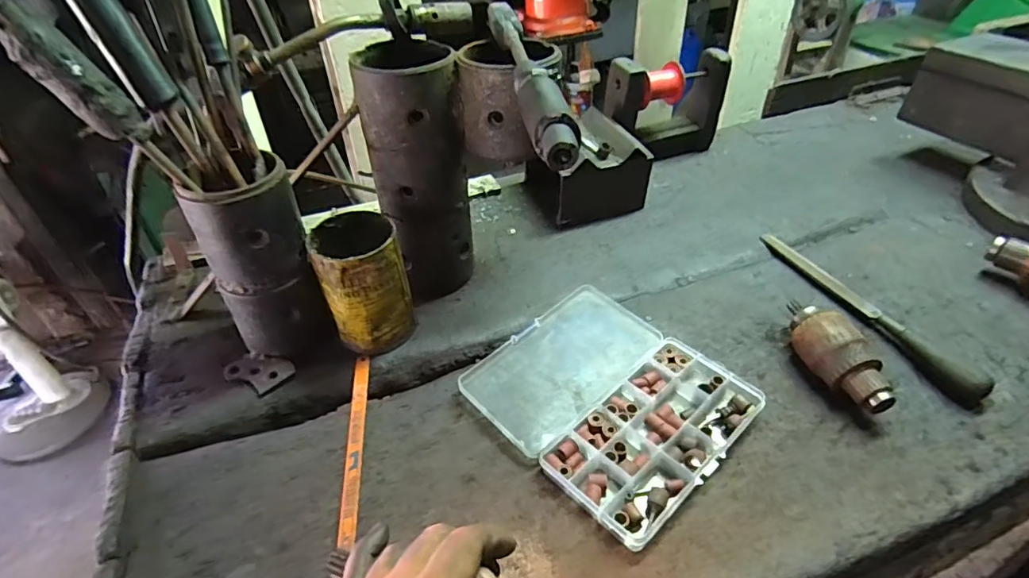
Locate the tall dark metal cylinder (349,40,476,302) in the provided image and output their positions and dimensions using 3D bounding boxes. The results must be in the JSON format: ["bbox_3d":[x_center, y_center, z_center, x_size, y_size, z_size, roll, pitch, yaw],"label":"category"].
[{"bbox_3d":[-0.089,-0.103,0.517,0.083,0.229,0.085,-13,40,-12],"label":"tall dark metal cylinder"}]

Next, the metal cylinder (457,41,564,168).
[{"bbox_3d":[-0.002,-0.165,0.468,0.082,0.081,0.075,-2,39,1],"label":"metal cylinder"}]

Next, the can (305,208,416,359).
[{"bbox_3d":[-0.137,-0.003,0.494,0.072,0.115,0.070,-2,39,1],"label":"can"}]

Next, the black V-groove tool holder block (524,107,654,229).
[{"bbox_3d":[0.086,-0.152,0.671,0.126,0.095,0.120,-19,42,-19],"label":"black V-groove tool holder block"}]

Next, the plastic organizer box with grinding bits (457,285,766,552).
[{"bbox_3d":[0.078,0.087,0.455,0.171,0.020,0.195,-31,47,-29],"label":"plastic organizer box with grinding bits"}]

